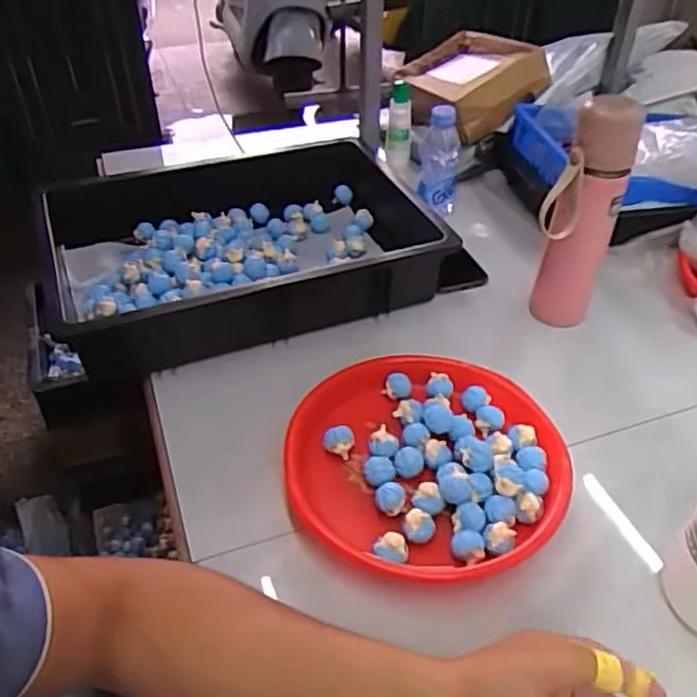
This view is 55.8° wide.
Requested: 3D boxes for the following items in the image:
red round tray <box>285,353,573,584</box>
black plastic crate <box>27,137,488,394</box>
[{"bbox_3d":[0.075,0.100,0.610,0.235,0.045,0.248,-1,42,1],"label":"red round tray"},{"bbox_3d":[-0.114,-0.129,0.833,0.480,0.116,0.325,-13,43,-15],"label":"black plastic crate"}]

